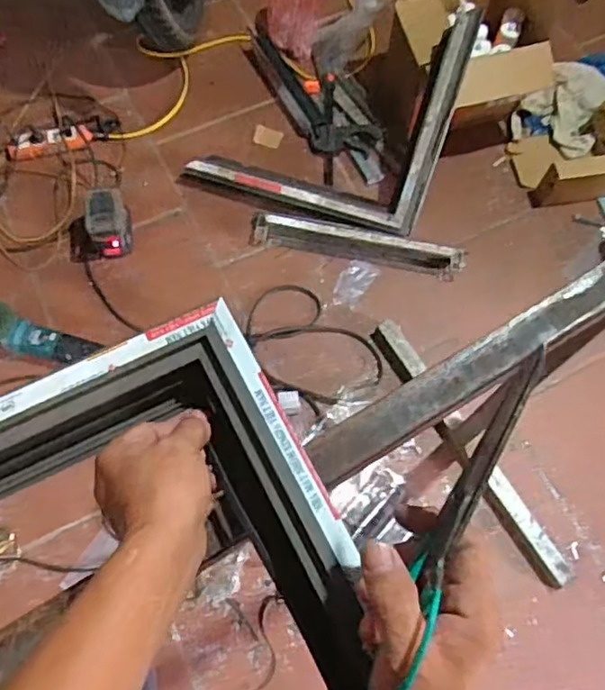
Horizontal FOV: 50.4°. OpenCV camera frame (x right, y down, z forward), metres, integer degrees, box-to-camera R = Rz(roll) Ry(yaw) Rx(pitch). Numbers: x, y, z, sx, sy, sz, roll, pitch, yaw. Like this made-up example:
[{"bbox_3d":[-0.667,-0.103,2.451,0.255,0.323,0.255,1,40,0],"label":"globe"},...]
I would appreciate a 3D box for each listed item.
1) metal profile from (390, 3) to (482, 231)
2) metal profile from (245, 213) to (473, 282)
[{"bbox_3d":[0.293,-0.501,1.468,0.080,0.078,0.474,18,108,5],"label":"metal profile"},{"bbox_3d":[0.127,-0.238,1.529,0.508,0.050,0.072,12,70,3],"label":"metal profile"}]

